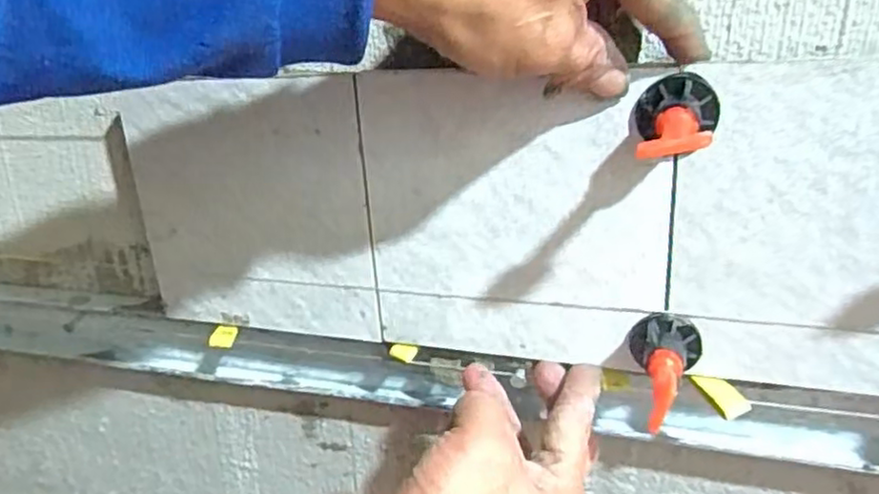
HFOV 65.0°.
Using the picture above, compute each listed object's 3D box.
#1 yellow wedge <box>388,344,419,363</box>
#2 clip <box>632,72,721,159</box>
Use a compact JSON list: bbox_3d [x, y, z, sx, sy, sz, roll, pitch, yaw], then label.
[{"bbox_3d":[-0.021,0.060,0.386,0.016,0.010,0.005,0,24,12],"label":"yellow wedge"},{"bbox_3d":[0.096,-0.051,0.282,0.032,0.034,0.028,4,25,21],"label":"clip"}]

